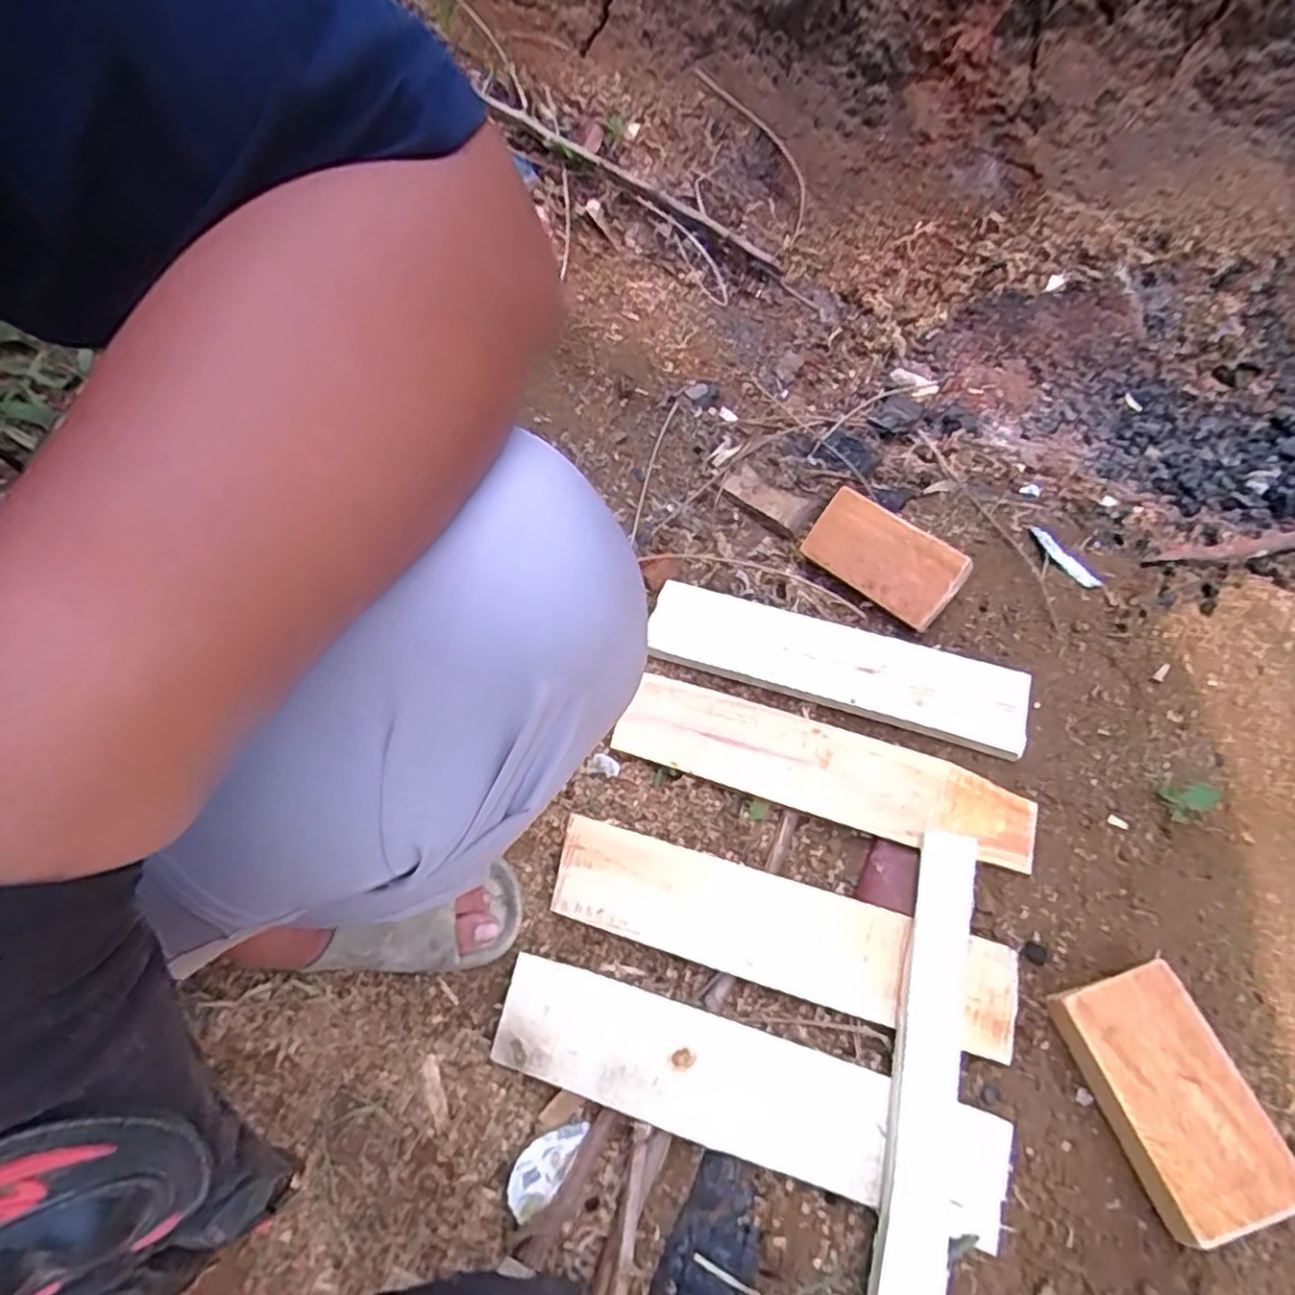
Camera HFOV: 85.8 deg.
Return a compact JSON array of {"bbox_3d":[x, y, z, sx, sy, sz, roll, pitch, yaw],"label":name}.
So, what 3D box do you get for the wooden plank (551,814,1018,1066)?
[{"bbox_3d":[0.108,0.246,0.606,0.393,0.012,0.086,14,69,12],"label":"wooden plank"}]

